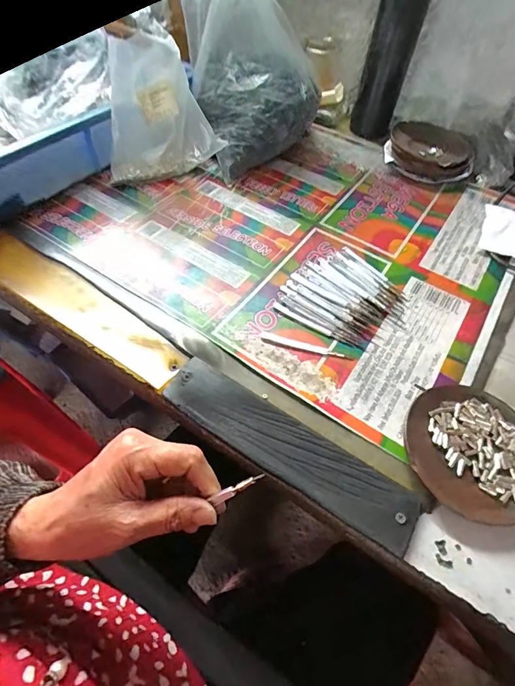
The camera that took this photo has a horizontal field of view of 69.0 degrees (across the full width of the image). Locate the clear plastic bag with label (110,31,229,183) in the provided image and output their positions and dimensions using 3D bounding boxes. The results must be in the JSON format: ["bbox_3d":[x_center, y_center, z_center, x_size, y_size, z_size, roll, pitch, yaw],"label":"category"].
[{"bbox_3d":[-0.122,-0.288,0.464,0.134,0.154,0.062,-29,60,-20],"label":"clear plastic bag with label"}]

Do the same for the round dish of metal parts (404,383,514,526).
[{"bbox_3d":[0.185,0.090,0.320,0.113,0.023,0.114,2,55,-3],"label":"round dish of metal parts"}]

